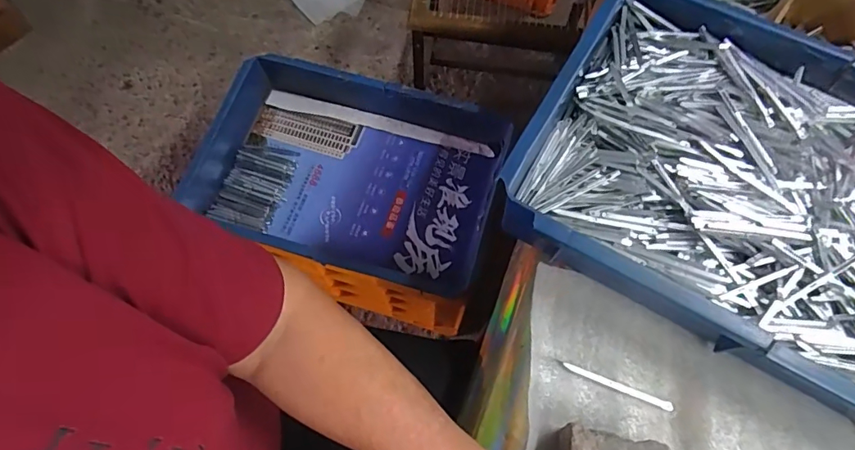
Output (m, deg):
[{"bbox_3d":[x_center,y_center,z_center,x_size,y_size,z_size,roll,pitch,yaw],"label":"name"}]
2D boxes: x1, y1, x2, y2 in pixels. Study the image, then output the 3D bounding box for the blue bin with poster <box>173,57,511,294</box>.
[{"bbox_3d":[-0.117,-0.090,0.743,0.440,0.089,0.275,18,68,7],"label":"blue bin with poster"}]

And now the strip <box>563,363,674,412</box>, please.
[{"bbox_3d":[0.154,0.131,0.398,0.088,0.004,0.007,21,69,8],"label":"strip"}]

